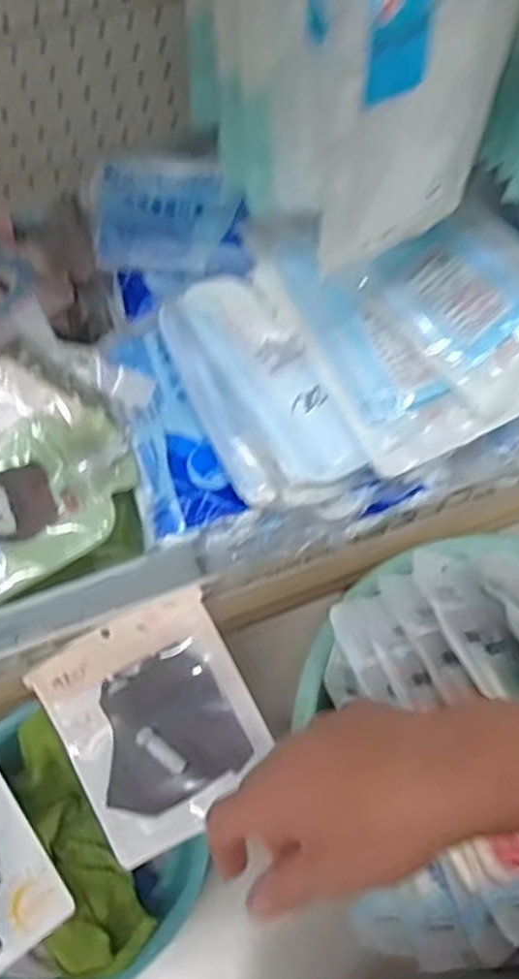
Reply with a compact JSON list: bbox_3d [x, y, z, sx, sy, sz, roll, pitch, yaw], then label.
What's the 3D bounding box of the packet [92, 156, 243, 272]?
[{"bbox_3d":[-0.085,-0.238,0.638,0.125,0.025,0.092,-2,96,-2],"label":"packet"}]

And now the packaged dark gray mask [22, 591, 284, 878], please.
[{"bbox_3d":[-0.087,0.203,0.627,0.165,0.018,0.187,-27,90,5],"label":"packaged dark gray mask"}]

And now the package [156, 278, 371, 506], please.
[{"bbox_3d":[-0.004,-0.082,0.565,0.096,0.025,0.185,-24,67,-10],"label":"package"}]

